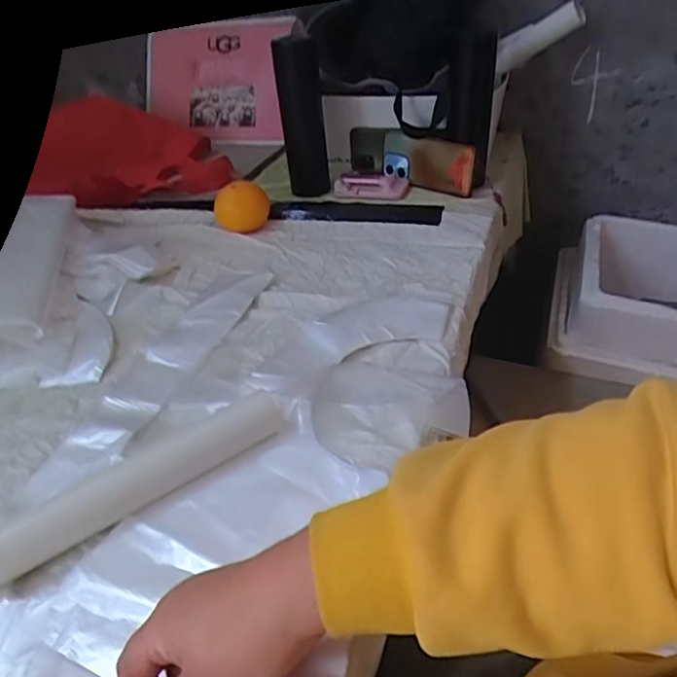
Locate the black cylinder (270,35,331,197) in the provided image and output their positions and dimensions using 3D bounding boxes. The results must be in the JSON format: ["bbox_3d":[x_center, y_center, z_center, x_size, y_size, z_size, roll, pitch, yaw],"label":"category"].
[{"bbox_3d":[-0.053,-0.324,0.870,0.062,0.219,0.051,-9,37,-2],"label":"black cylinder"}]

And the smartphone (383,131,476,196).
[{"bbox_3d":[0.129,-0.262,0.883,0.156,0.073,0.017,26,38,33],"label":"smartphone"}]

